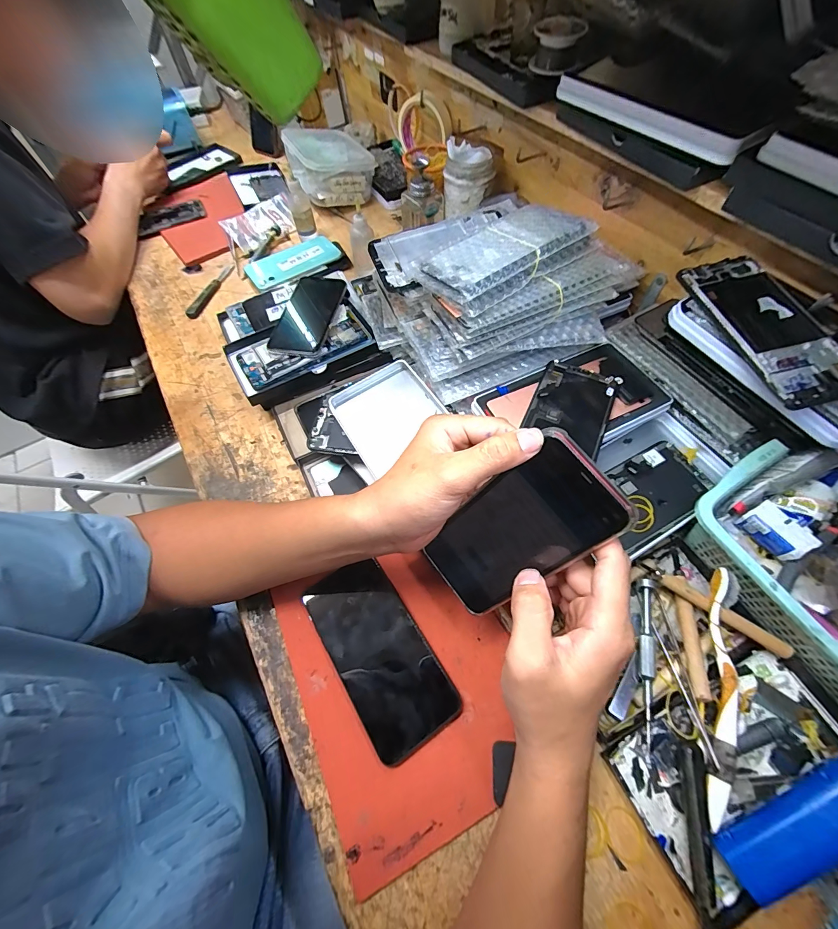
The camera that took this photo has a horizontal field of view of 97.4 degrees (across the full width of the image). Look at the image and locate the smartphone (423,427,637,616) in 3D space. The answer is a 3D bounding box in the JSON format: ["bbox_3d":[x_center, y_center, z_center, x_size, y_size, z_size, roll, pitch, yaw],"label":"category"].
[{"bbox_3d":[0.067,0.049,0.260,0.070,0.144,0.008,52,33,13],"label":"smartphone"}]

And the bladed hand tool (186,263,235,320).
[{"bbox_3d":[-0.333,-0.284,0.598,0.024,0.014,0.139,14,63,11],"label":"bladed hand tool"}]

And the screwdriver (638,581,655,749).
[{"bbox_3d":[0.190,0.159,0.303,0.014,0.010,0.126,13,63,10],"label":"screwdriver"}]

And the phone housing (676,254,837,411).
[{"bbox_3d":[0.288,-0.116,0.302,0.071,0.004,0.154,-15,61,-5],"label":"phone housing"}]

